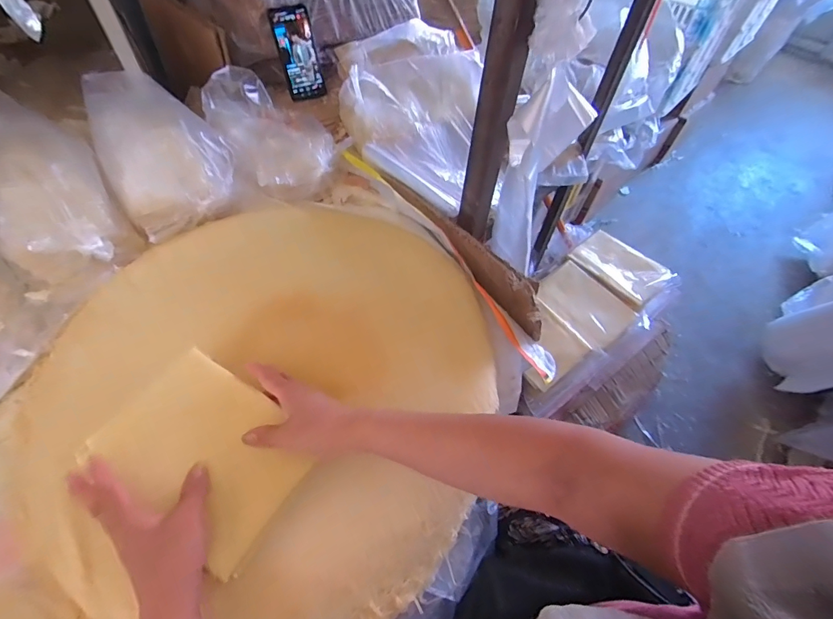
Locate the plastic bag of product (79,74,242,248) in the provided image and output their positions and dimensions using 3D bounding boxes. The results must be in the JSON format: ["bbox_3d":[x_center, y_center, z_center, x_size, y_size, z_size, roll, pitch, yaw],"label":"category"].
[{"bbox_3d":[-0.415,-0.261,0.627,0.168,0.099,0.288,-34,64,-24],"label":"plastic bag of product"}]

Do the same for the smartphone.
[{"bbox_3d":[-0.228,-0.496,0.774,0.075,0.152,0.015,-25,43,-18],"label":"smartphone"}]

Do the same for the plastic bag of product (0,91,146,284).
[{"bbox_3d":[-0.528,-0.184,0.540,0.150,0.078,0.323,-37,84,-25],"label":"plastic bag of product"}]

